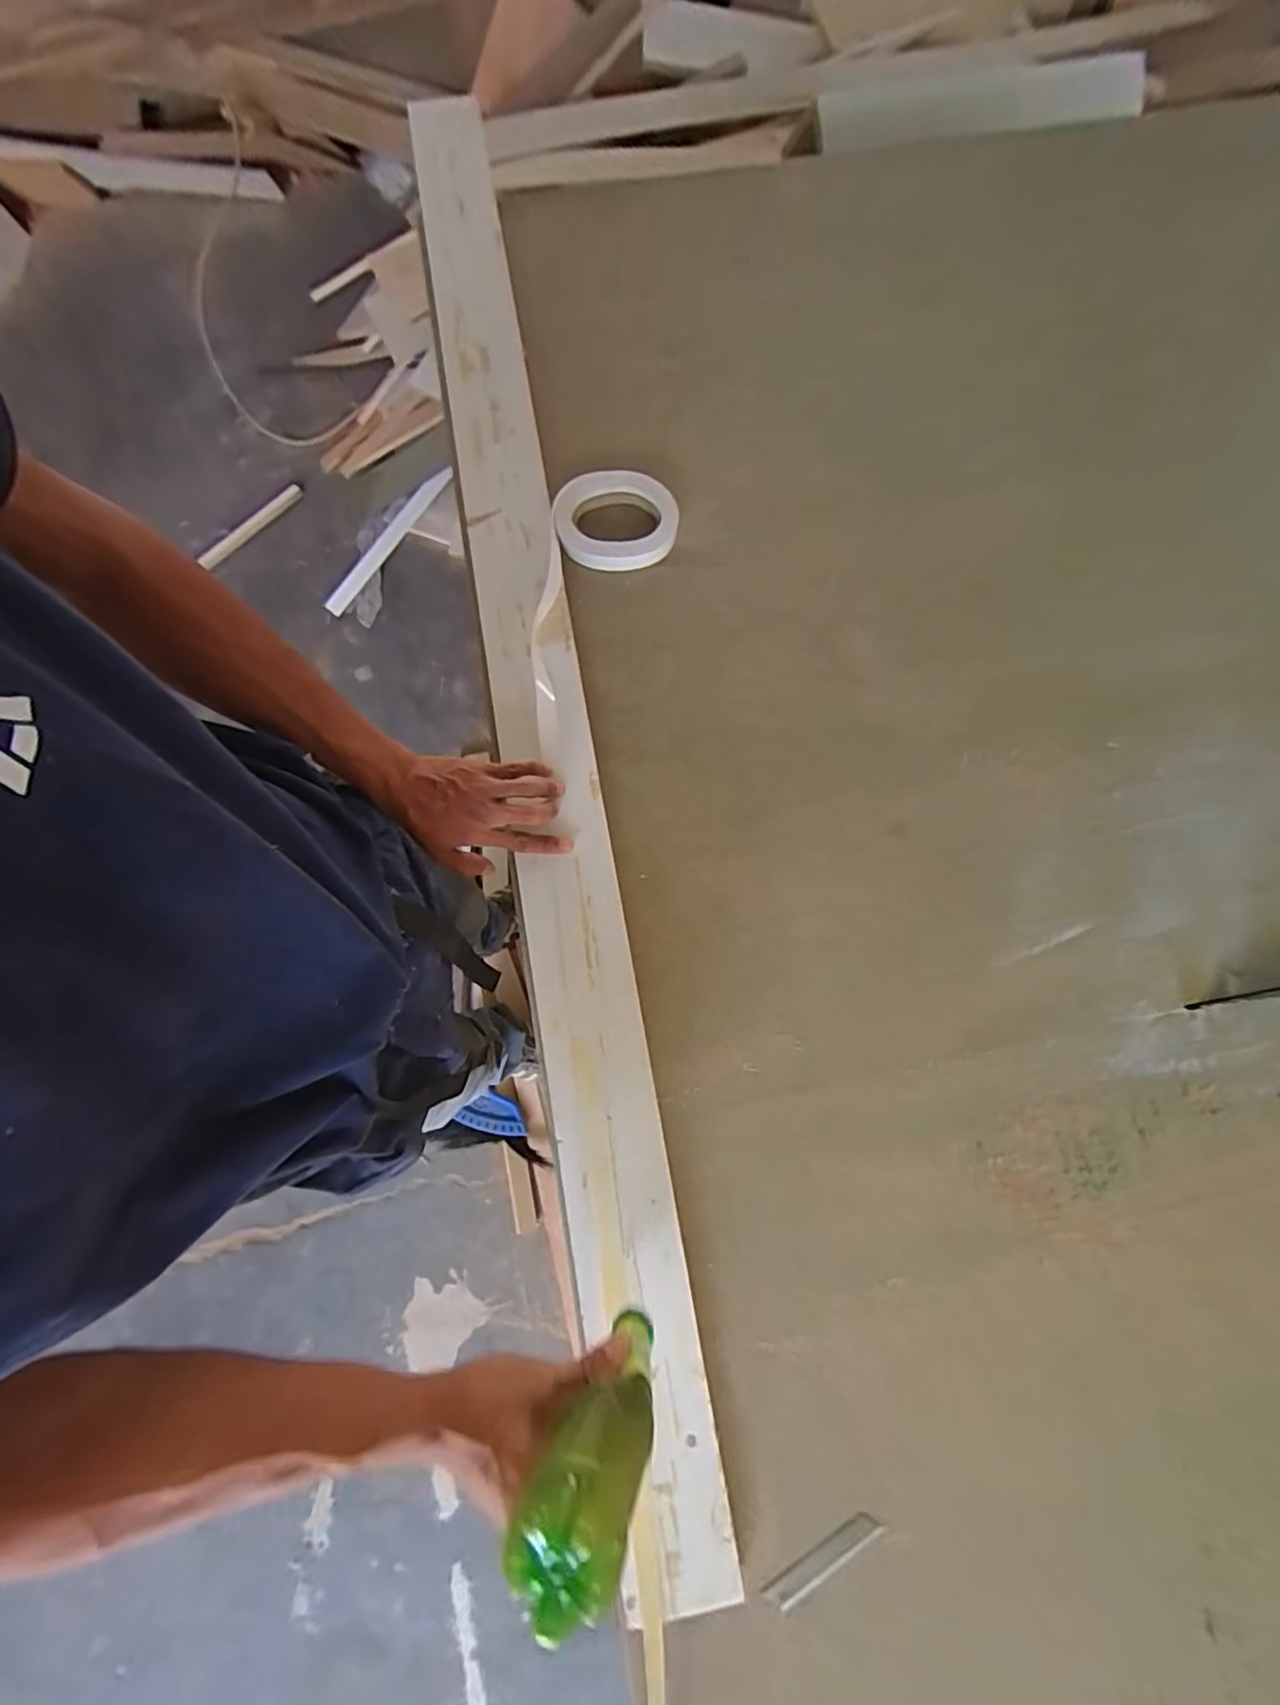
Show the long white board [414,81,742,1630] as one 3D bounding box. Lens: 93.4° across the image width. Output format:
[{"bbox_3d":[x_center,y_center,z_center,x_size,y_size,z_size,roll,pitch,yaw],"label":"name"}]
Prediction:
[{"bbox_3d":[-0.114,-0.182,0.619,0.099,0.035,1.493,-10,78,-1],"label":"long white board"}]

